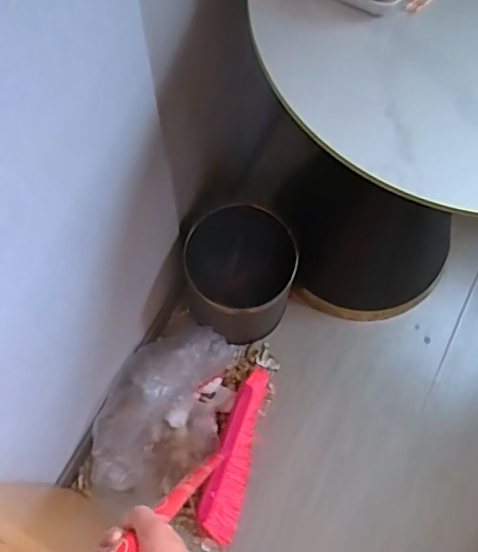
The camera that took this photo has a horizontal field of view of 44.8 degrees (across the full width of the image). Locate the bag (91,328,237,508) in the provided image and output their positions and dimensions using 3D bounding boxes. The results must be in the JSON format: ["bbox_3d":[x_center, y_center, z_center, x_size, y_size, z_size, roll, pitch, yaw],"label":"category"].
[{"bbox_3d":[-0.148,0.263,1.142,0.229,0.100,0.334,16,71,4],"label":"bag"}]

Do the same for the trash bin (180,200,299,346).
[{"bbox_3d":[-0.002,-0.012,1.176,0.213,0.238,0.237,2,70,-1],"label":"trash bin"}]

